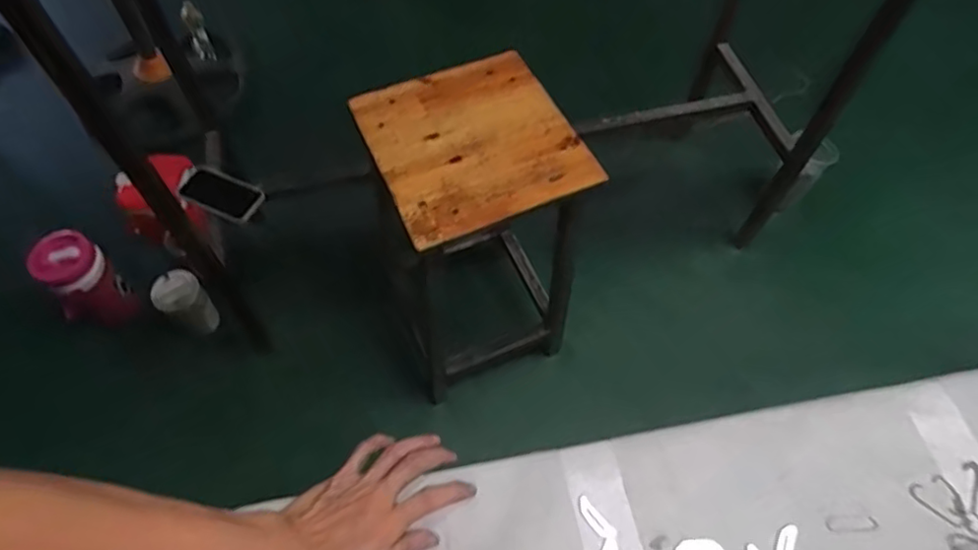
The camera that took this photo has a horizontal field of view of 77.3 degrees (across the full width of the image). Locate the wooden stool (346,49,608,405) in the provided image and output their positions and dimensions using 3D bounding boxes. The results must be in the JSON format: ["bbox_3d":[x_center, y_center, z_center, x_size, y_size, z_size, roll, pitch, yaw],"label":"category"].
[{"bbox_3d":[-0.039,-0.072,1.169,0.313,0.574,0.324,-21,62,-12],"label":"wooden stool"}]

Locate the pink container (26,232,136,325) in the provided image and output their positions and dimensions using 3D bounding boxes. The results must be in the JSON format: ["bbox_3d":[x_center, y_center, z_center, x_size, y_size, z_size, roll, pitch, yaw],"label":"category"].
[{"bbox_3d":[-0.869,0.016,1.309,0.129,0.216,0.129,0,60,0],"label":"pink container"}]

